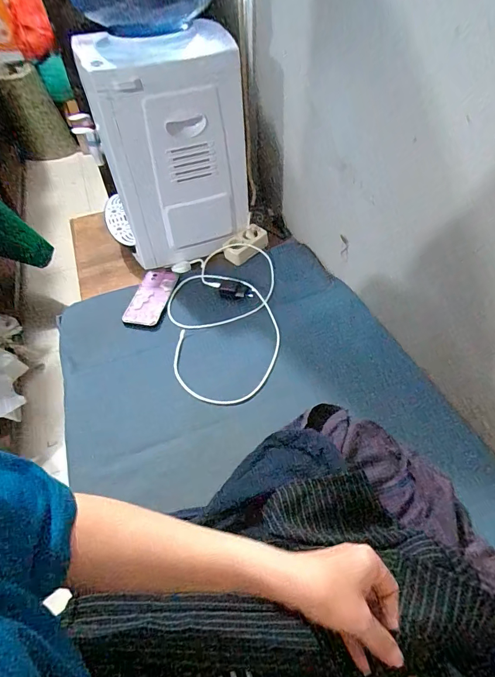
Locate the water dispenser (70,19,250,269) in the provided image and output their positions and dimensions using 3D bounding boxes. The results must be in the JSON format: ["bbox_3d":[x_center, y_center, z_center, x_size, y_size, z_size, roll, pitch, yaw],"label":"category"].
[{"bbox_3d":[-0.158,-0.407,0.857,0.289,0.417,0.248,-16,50,-10],"label":"water dispenser"}]

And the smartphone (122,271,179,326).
[{"bbox_3d":[-0.213,-0.099,0.862,0.082,0.012,0.167,5,50,9],"label":"smartphone"}]

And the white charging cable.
[{"bbox_3d":[-0.049,-0.051,0.798,0.235,0.020,0.434,-6,49,-1],"label":"white charging cable"}]

